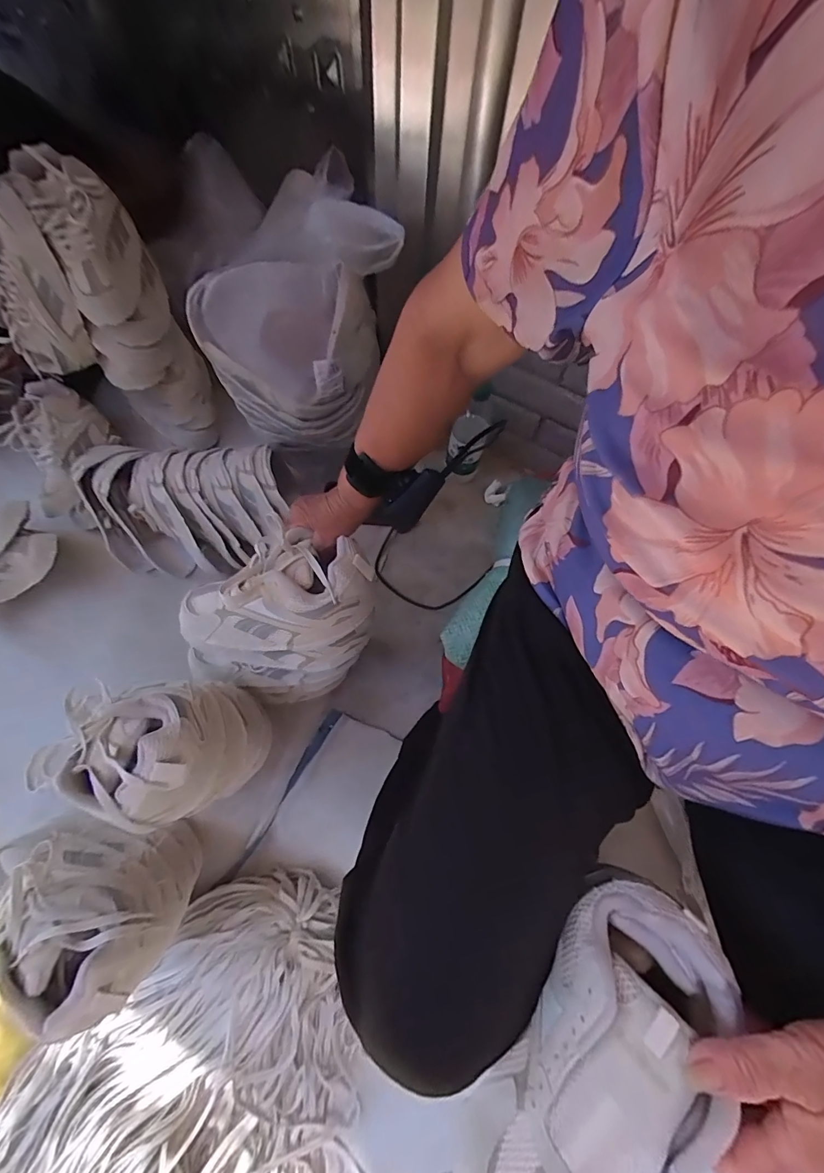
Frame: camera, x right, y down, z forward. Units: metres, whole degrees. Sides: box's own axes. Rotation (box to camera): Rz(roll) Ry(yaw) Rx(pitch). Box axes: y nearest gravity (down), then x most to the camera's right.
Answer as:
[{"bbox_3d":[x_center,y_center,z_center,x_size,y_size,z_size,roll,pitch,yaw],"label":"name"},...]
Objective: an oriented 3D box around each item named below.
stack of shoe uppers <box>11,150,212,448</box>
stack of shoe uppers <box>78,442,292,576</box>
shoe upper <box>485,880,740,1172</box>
[{"bbox_3d":[-0.454,-0.432,0.707,0.137,0.425,0.152,-25,40,-12],"label":"stack of shoe uppers"},{"bbox_3d":[-0.383,-0.137,0.733,0.354,0.151,0.204,5,68,-1],"label":"stack of shoe uppers"},{"bbox_3d":[0.113,0.293,0.258,0.089,0.065,0.213,30,83,9],"label":"shoe upper"}]

